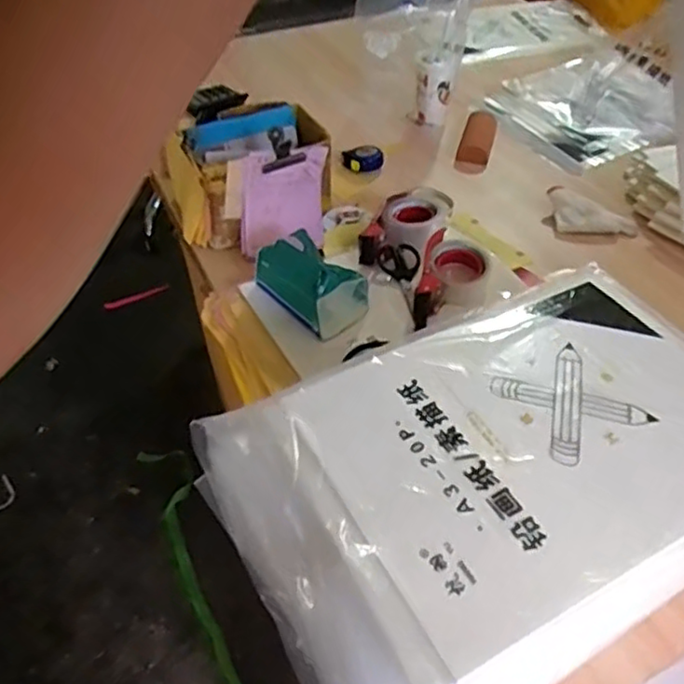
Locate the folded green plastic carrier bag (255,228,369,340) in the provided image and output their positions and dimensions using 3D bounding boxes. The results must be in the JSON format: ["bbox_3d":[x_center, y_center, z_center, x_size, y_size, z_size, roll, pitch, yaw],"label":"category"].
[{"bbox_3d":[-0.044,-0.090,0.951,0.089,0.082,0.149,-34,55,-29],"label":"folded green plastic carrier bag"}]

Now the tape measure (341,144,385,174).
[{"bbox_3d":[0.042,-0.345,1.268,0.076,0.039,0.048,-12,47,-11],"label":"tape measure"}]

